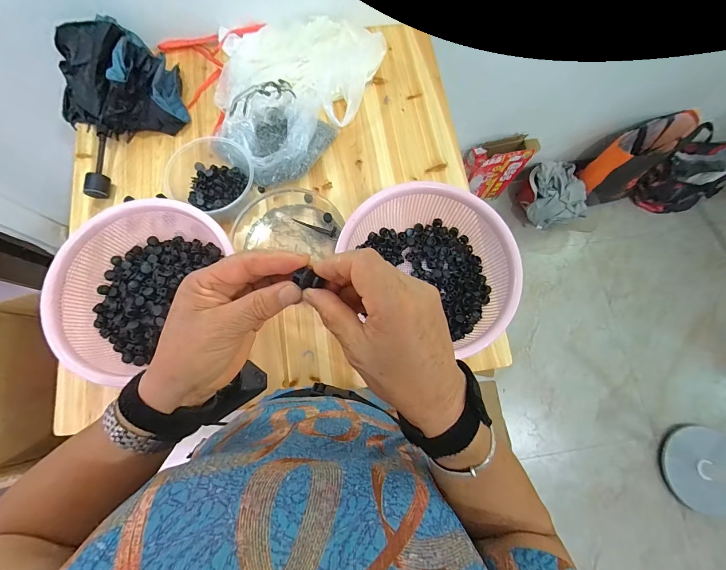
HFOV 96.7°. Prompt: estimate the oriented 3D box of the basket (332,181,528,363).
[{"bbox_3d":[0.106,-0.021,0.538,0.252,0.116,0.264,0,77,-1],"label":"basket"}]

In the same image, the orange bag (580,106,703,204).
[{"bbox_3d":[1.038,-0.489,1.247,0.234,0.391,0.135,33,42,-1],"label":"orange bag"}]

